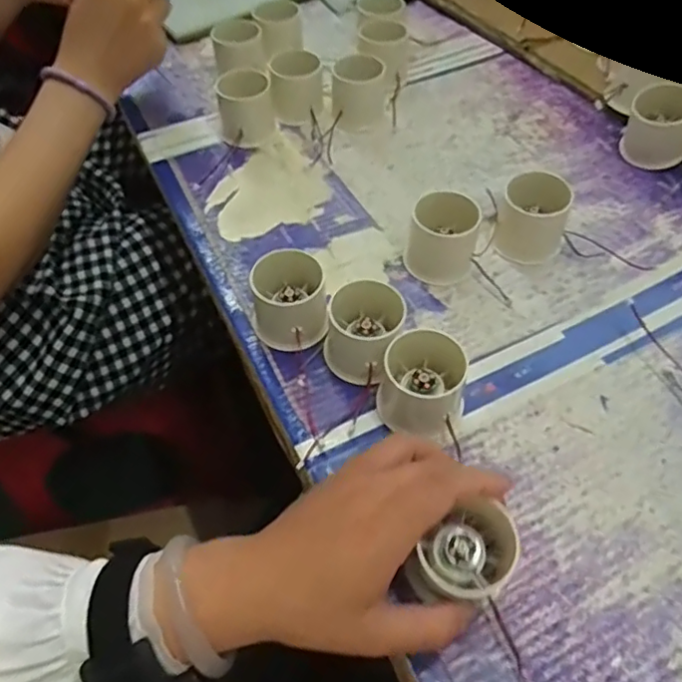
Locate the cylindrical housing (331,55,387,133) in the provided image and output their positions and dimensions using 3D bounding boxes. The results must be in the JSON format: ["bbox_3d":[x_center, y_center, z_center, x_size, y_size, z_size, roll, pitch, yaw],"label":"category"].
[{"bbox_3d":[0.018,-0.246,0.578,0.051,0.050,0.052,5,55,6],"label":"cylindrical housing"}]

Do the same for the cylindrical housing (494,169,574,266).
[{"bbox_3d":[0.150,-0.096,0.464,0.049,0.055,0.041,17,57,14],"label":"cylindrical housing"}]

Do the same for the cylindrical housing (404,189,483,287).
[{"bbox_3d":[0.077,-0.079,0.454,0.051,0.058,0.044,11,56,10],"label":"cylindrical housing"}]

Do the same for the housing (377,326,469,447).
[{"bbox_3d":[0.053,0.027,0.387,0.054,0.042,0.064,11,56,10],"label":"housing"}]

